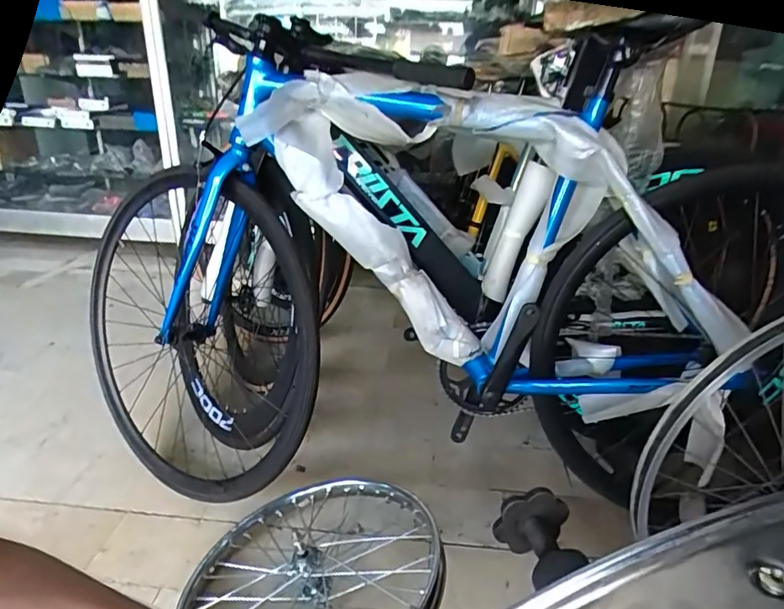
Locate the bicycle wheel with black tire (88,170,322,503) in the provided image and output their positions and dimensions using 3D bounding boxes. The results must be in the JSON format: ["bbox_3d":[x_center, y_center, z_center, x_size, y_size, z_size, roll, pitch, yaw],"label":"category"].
[{"bbox_3d":[-0.396,0.054,1.043,0.639,0.640,0.140,28,19,25],"label":"bicycle wheel with black tire"}]

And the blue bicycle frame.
[{"bbox_3d":[0.068,-0.121,0.905,0.974,0.486,0.200,5,24,8],"label":"blue bicycle frame"}]

